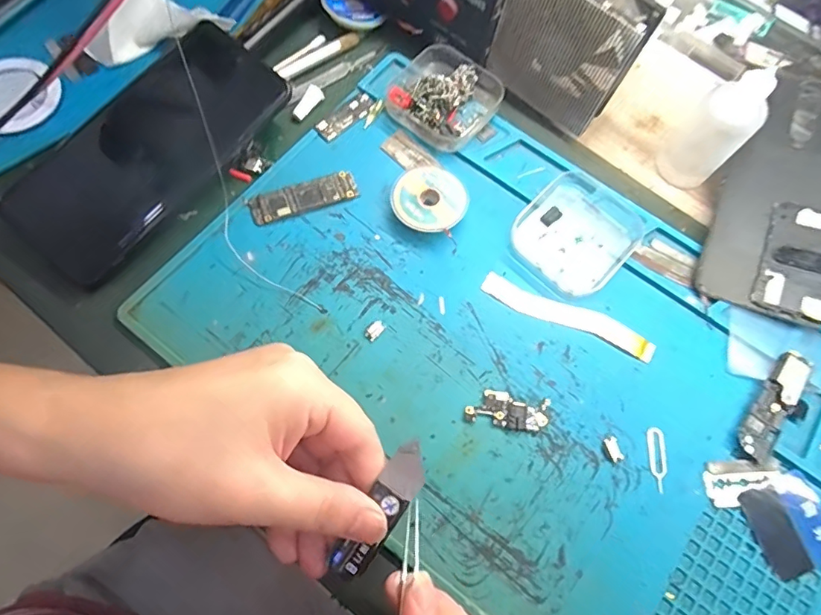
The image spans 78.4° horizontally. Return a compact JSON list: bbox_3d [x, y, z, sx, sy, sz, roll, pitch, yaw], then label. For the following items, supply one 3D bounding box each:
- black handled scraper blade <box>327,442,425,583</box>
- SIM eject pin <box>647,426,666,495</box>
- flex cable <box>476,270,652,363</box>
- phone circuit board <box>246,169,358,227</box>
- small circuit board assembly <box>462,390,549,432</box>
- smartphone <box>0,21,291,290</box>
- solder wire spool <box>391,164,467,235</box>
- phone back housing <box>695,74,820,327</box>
[{"bbox_3d":[-0.012,0.092,0.226,0.017,0.004,0.065,31,83,8],"label":"black handled scraper blade"},{"bbox_3d":[0.131,0.080,0.265,0.009,0.004,0.033,6,70,-1],"label":"SIM eject pin"},{"bbox_3d":[0.091,0.004,0.290,0.102,0.004,0.017,23,71,5],"label":"flex cable"},{"bbox_3d":[-0.064,-0.067,0.304,0.065,0.005,0.019,-18,72,-9],"label":"phone circuit board"},{"bbox_3d":[0.052,0.055,0.269,0.043,0.005,0.019,10,70,0],"label":"small circuit board assembly"},{"bbox_3d":[-0.152,-0.093,0.296,0.079,0.010,0.167,42,84,7],"label":"smartphone"},{"bbox_3d":[0.011,-0.064,0.305,0.043,0.011,0.043,1,70,-3],"label":"solder wire spool"},{"bbox_3d":[0.231,-0.073,0.309,0.067,0.007,0.163,21,77,19],"label":"phone back housing"}]

